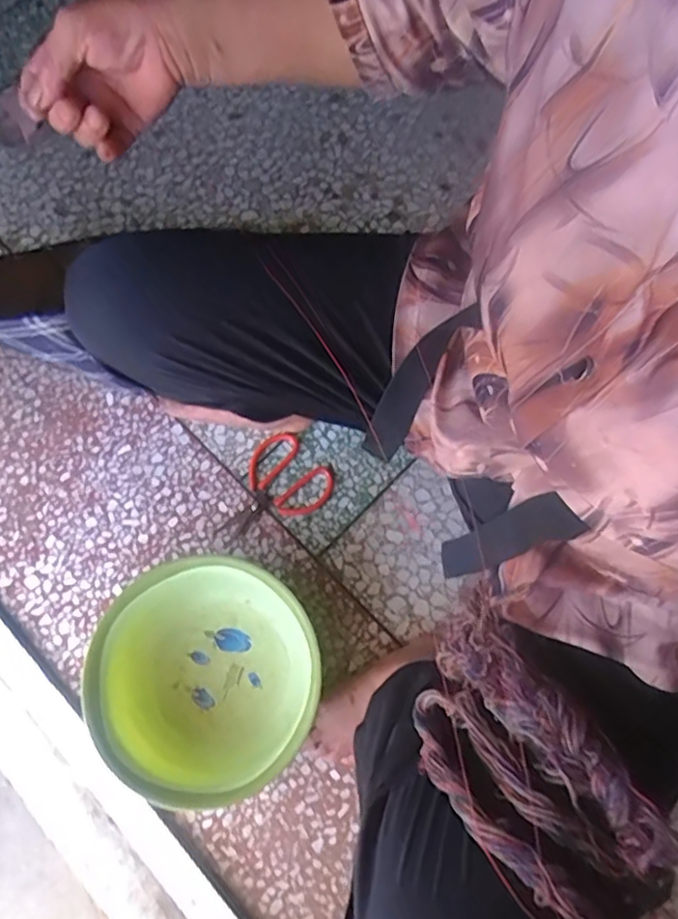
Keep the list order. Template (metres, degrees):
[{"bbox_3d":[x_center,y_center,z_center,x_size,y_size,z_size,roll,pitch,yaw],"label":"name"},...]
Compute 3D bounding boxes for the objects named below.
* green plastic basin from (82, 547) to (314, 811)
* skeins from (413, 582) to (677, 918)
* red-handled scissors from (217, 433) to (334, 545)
[{"bbox_3d":[-0.157,0.255,0.712,0.251,0.128,0.249,0,75,2],"label":"green plastic basin"},{"bbox_3d":[0.109,0.187,0.378,0.102,0.101,0.177,-28,73,-7],"label":"skeins"},{"bbox_3d":[-0.095,0.049,0.835,0.120,0.004,0.163,42,80,11],"label":"red-handled scissors"}]

